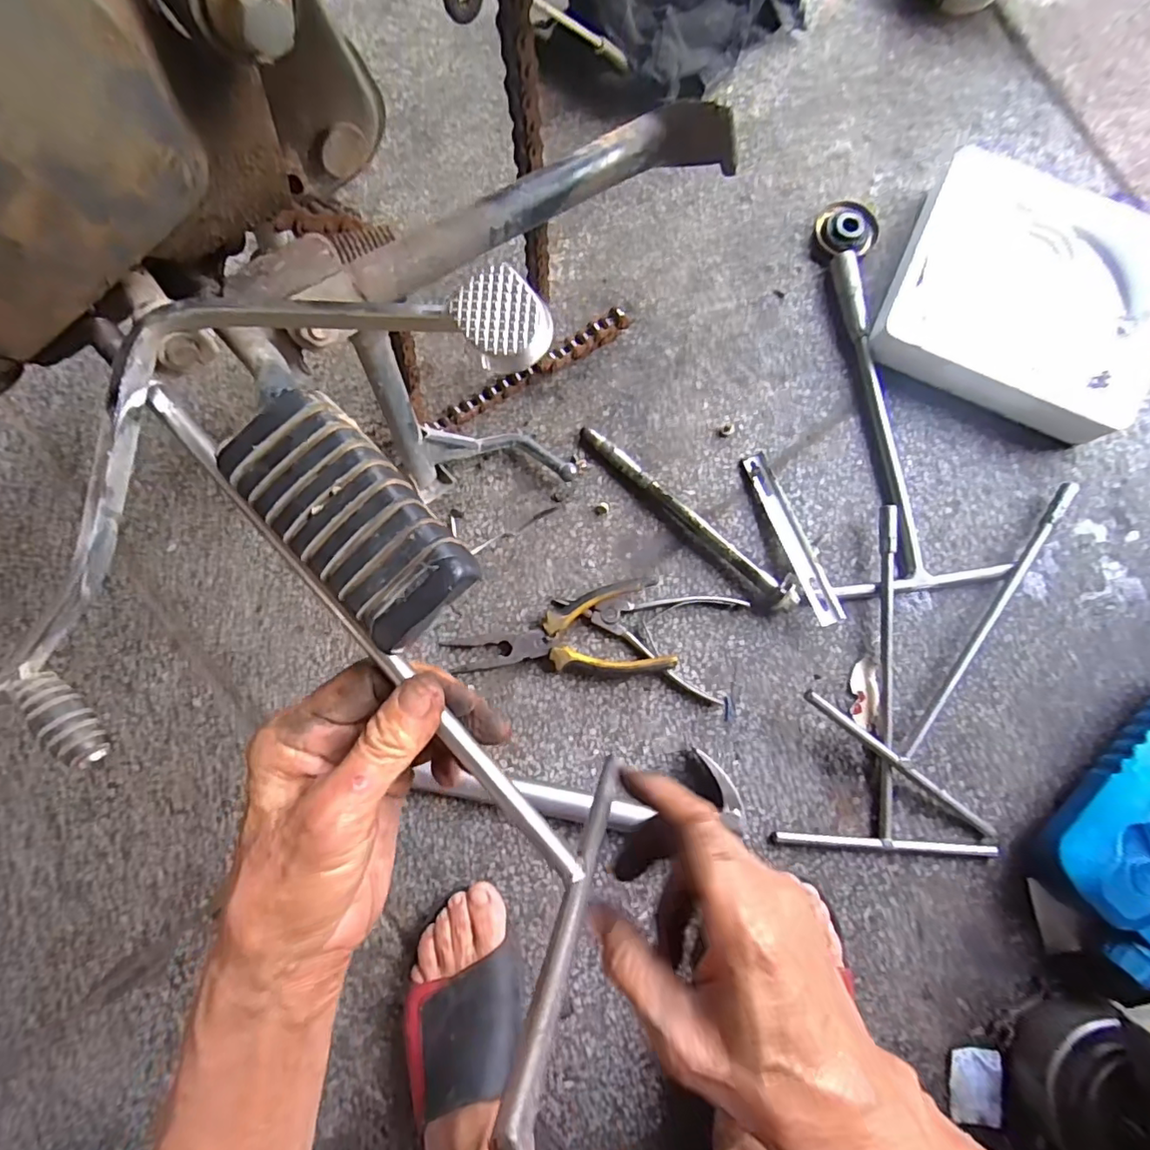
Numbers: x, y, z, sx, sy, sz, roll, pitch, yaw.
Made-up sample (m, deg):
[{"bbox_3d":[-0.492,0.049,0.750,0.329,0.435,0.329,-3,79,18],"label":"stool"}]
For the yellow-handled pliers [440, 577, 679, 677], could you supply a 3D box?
[{"bbox_3d":[-0.014,0.052,0.471,0.179,0.032,0.076,-6,81,-3],"label":"yellow-handled pliers"}]

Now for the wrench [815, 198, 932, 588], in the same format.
[{"bbox_3d":[0.290,-0.184,0.520,0.055,0.025,0.386,-8,81,-3],"label":"wrench"}]

